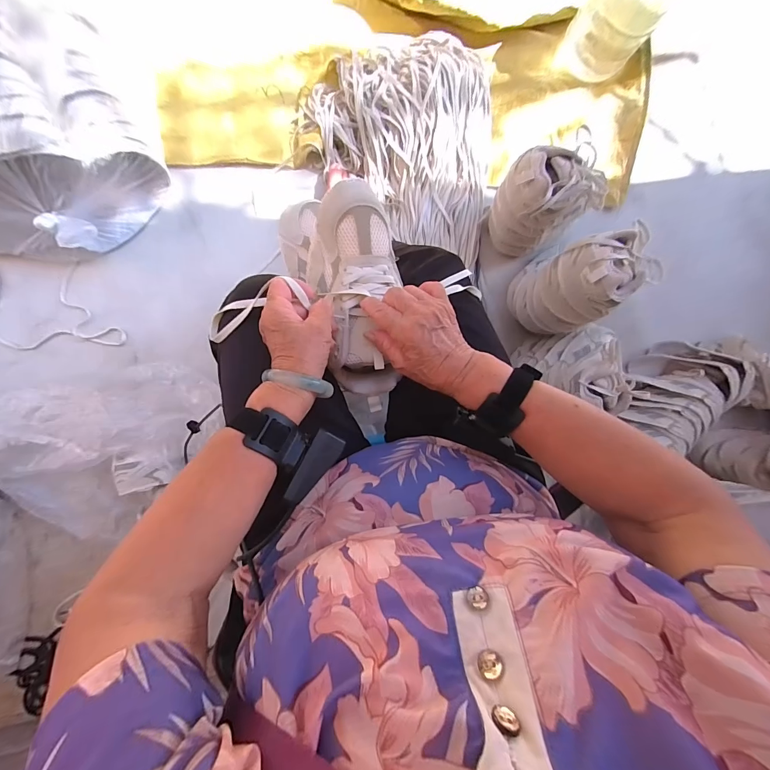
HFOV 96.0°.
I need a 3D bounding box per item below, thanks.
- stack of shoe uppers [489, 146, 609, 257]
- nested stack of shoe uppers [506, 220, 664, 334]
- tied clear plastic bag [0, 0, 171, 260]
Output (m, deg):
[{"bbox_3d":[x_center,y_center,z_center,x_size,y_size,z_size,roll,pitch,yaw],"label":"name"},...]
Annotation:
[{"bbox_3d":[0.293,-0.353,0.692,0.147,0.227,0.135,-26,97,-6],"label":"stack of shoe uppers"},{"bbox_3d":[0.358,-0.197,0.673,0.177,0.279,0.129,-38,98,-4],"label":"nested stack of shoe uppers"},{"bbox_3d":[-0.632,-0.445,0.597,0.401,0.200,0.387,-4,94,-8],"label":"tied clear plastic bag"}]

